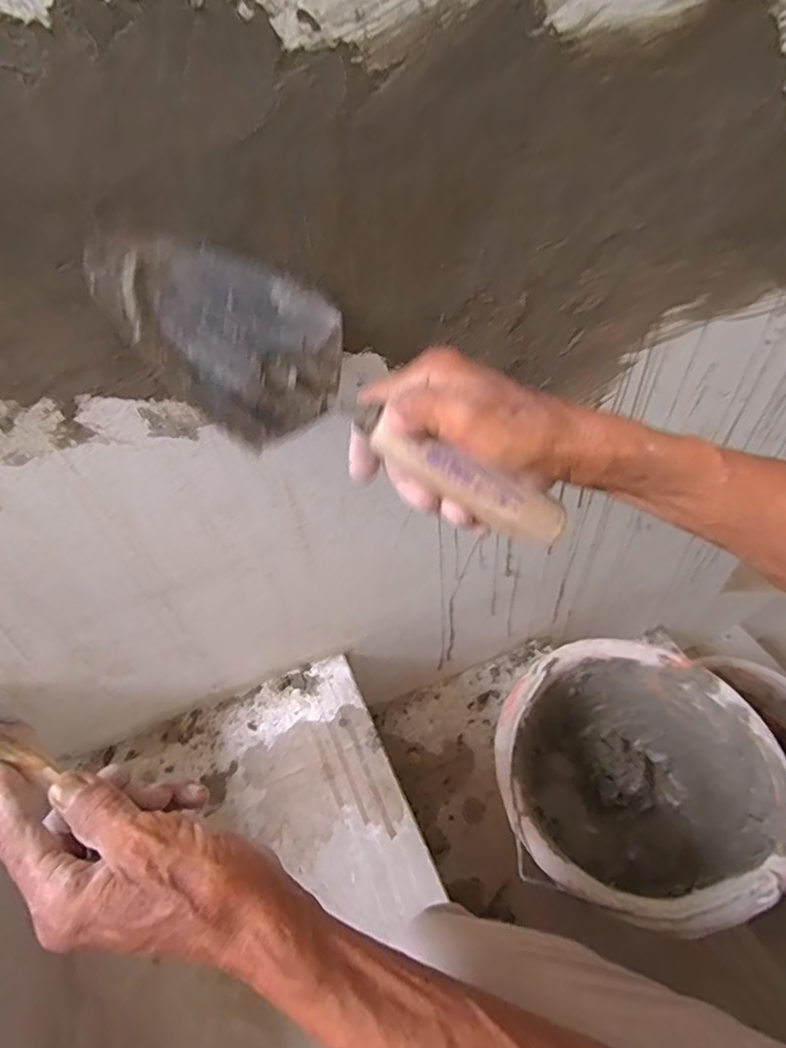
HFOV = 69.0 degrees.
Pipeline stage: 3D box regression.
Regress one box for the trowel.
[{"bbox_3d":[-0.024,-0.063,0.315,0.262,0.063,0.072,31,51,-9],"label":"trowel"}]

